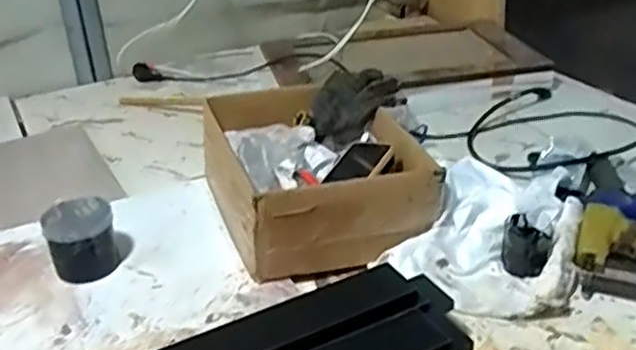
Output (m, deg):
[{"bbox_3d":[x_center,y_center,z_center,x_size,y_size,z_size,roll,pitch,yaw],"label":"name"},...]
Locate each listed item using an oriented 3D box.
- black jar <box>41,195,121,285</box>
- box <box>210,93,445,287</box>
[{"bbox_3d":[-0.297,0.081,0.840,0.079,0.086,0.081,-2,29,1],"label":"black jar"},{"bbox_3d":[-0.010,-0.011,0.943,0.257,0.124,0.334,-11,30,-15],"label":"box"}]

